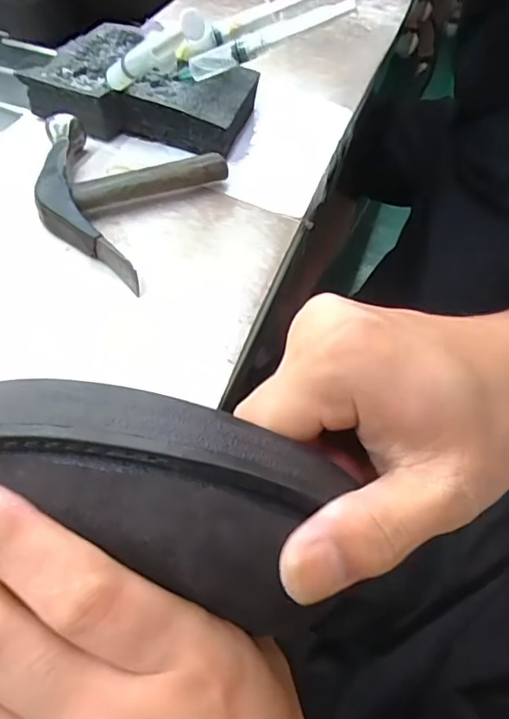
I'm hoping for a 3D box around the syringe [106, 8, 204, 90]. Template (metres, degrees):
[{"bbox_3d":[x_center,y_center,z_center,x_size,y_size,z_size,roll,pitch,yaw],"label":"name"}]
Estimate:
[{"bbox_3d":[-0.073,-0.204,0.341,0.014,0.027,0.127,-35,29,-25],"label":"syringe"}]

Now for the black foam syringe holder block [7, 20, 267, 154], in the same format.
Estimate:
[{"bbox_3d":[-0.085,-0.228,0.426,0.170,0.036,0.129,16,54,7],"label":"black foam syringe holder block"}]

